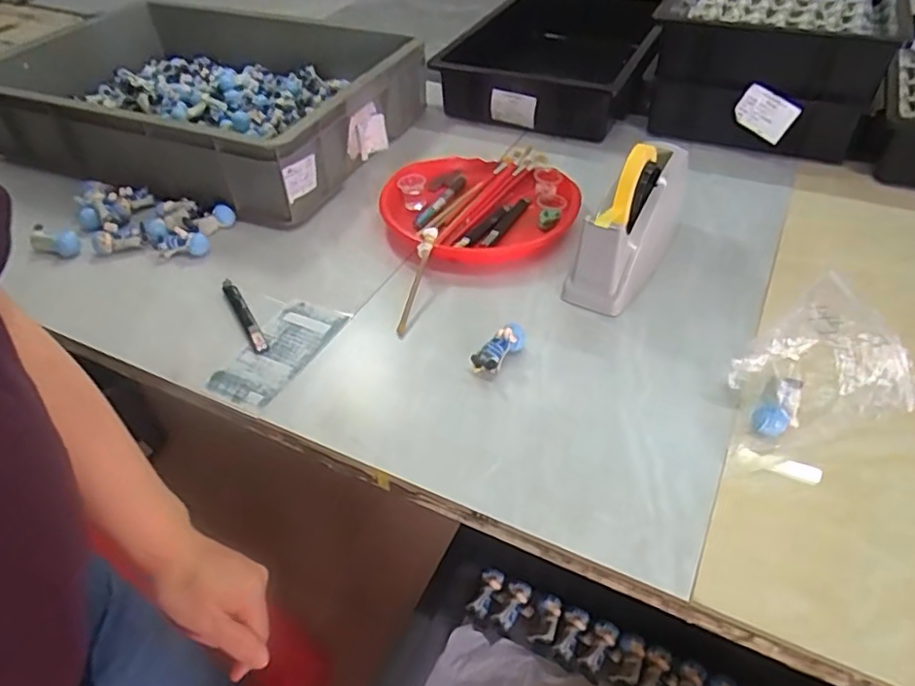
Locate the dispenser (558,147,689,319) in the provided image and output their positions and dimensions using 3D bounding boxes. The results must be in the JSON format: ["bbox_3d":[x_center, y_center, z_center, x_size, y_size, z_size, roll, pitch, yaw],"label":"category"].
[{"bbox_3d":[0.202,-0.143,0.704,0.063,0.123,0.225,23,48,25],"label":"dispenser"}]

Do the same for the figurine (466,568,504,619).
[{"bbox_3d":[0.032,0.282,0.703,0.026,0.014,0.054,18,48,20],"label":"figurine"}]

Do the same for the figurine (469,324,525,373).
[{"bbox_3d":[0.041,0.007,0.614,0.062,0.025,0.023,-40,51,-13],"label":"figurine"}]

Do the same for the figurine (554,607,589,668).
[{"bbox_3d":[0.121,0.316,0.671,0.026,0.014,0.060,18,60,21],"label":"figurine"}]

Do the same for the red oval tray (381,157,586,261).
[{"bbox_3d":[0.024,-0.168,0.797,0.246,0.050,0.241,13,43,17],"label":"red oval tray"}]

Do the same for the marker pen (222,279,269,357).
[{"bbox_3d":[-0.236,-0.030,0.688,0.015,0.010,0.139,-22,45,-21],"label":"marker pen"}]

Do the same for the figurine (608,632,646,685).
[{"bbox_3d":[0.177,0.338,0.657,0.033,0.025,0.057,17,48,19],"label":"figurine"}]

